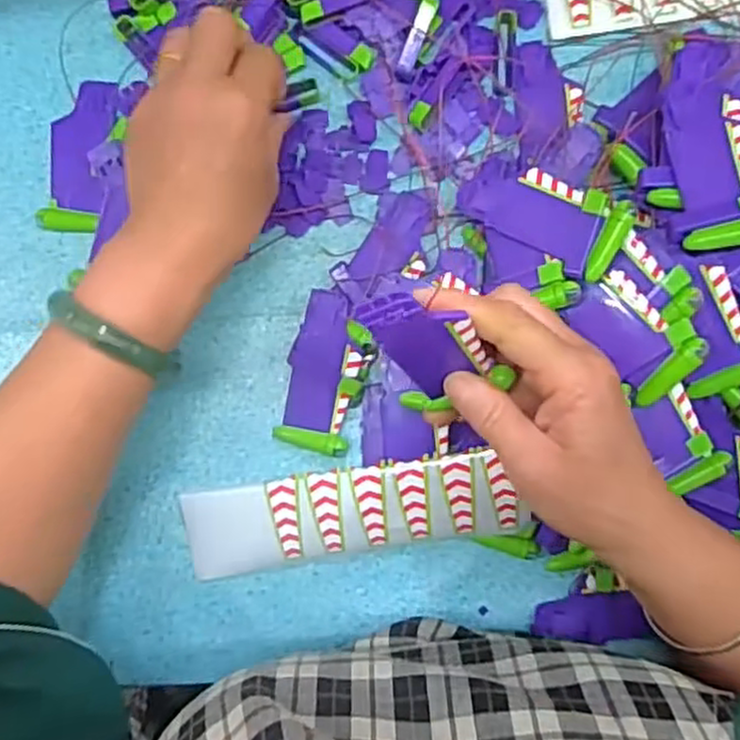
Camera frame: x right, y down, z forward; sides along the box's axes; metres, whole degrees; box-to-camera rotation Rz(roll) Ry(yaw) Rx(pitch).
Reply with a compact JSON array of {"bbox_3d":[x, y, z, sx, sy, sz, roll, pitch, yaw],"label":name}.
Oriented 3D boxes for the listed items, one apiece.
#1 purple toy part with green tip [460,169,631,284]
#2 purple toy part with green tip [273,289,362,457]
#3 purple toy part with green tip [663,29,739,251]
[{"bbox_3d":[0.089,-0.082,0.385,0.088,0.007,0.041,29,99,24],"label":"purple toy part with green tip"},{"bbox_3d":[-0.026,0.002,0.413,0.040,0.008,0.089,16,99,15],"label":"purple toy part with green tip"},{"bbox_3d":[0.174,-0.124,0.378,0.043,0.017,0.132,0,73,2],"label":"purple toy part with green tip"}]

